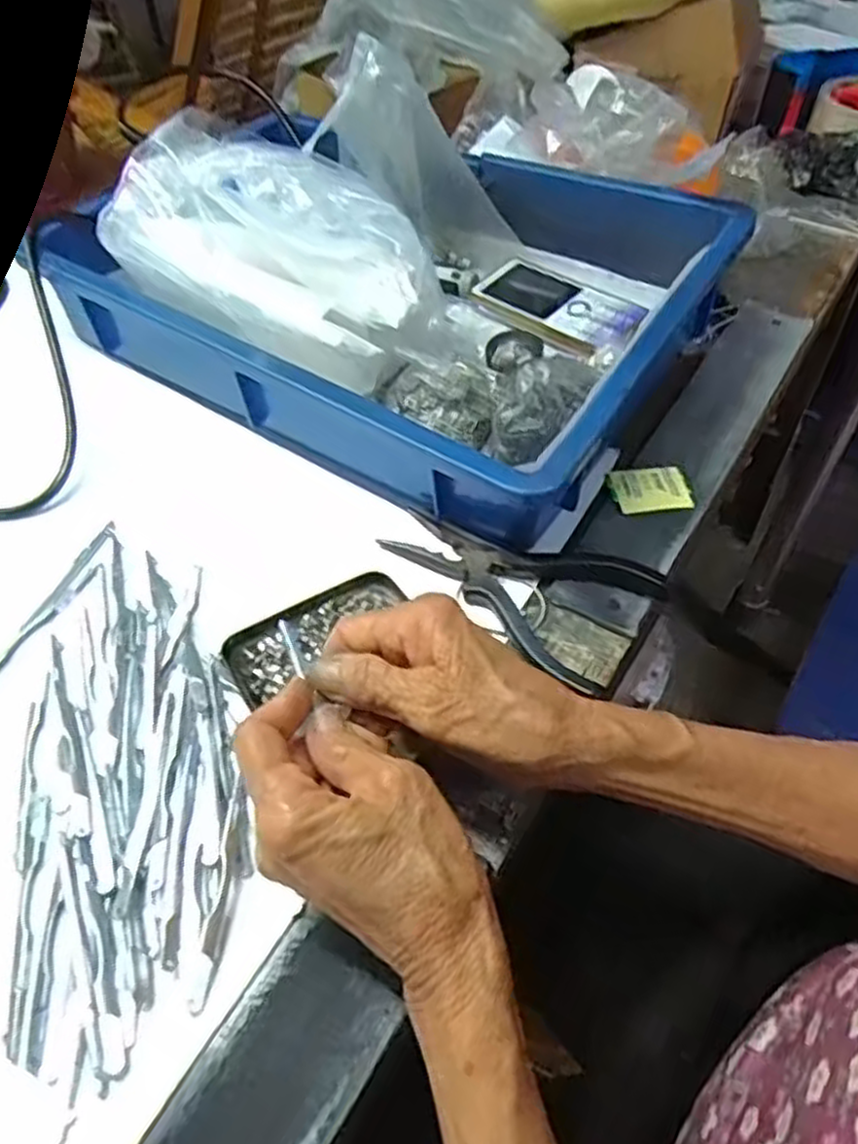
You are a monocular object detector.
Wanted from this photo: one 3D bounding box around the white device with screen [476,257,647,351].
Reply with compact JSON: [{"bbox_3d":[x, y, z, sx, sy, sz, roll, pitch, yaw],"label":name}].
[{"bbox_3d":[0.094,-0.188,0.545,0.058,0.019,0.143,-32,56,-23],"label":"white device with screen"}]

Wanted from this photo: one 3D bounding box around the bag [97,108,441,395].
[{"bbox_3d":[-0.094,-0.203,0.488,0.200,0.110,0.076,14,52,13],"label":"bag"}]

